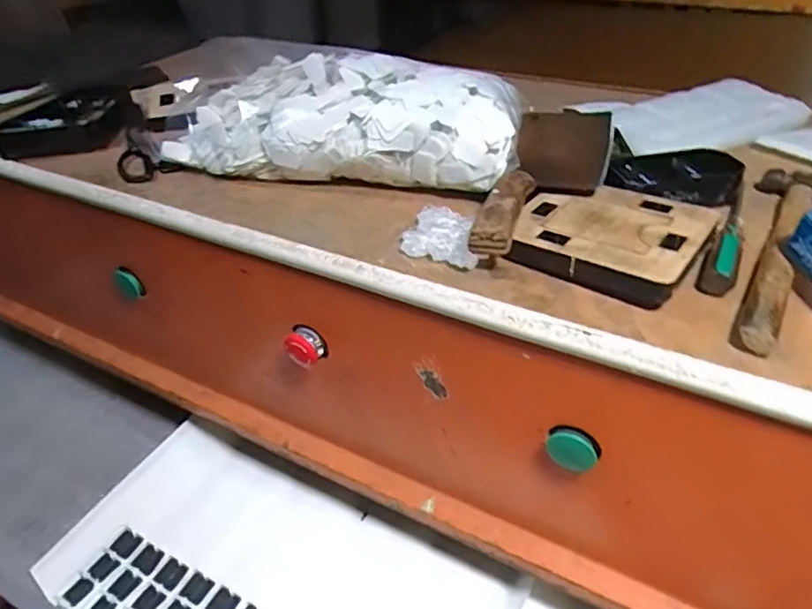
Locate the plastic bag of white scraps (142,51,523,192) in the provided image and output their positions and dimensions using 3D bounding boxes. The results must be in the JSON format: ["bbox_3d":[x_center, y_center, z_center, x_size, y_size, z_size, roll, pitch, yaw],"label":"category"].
[{"bbox_3d":[-0.089,-0.201,0.604,0.404,0.107,0.132,11,42,9],"label":"plastic bag of white scraps"}]

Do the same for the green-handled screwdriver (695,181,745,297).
[{"bbox_3d":[0.279,-0.063,0.486,0.024,0.023,0.177,25,46,22],"label":"green-handled screwdriver"}]

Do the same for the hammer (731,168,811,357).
[{"bbox_3d":[0.305,-0.047,0.464,0.073,0.021,0.276,29,47,26],"label":"hammer"}]

